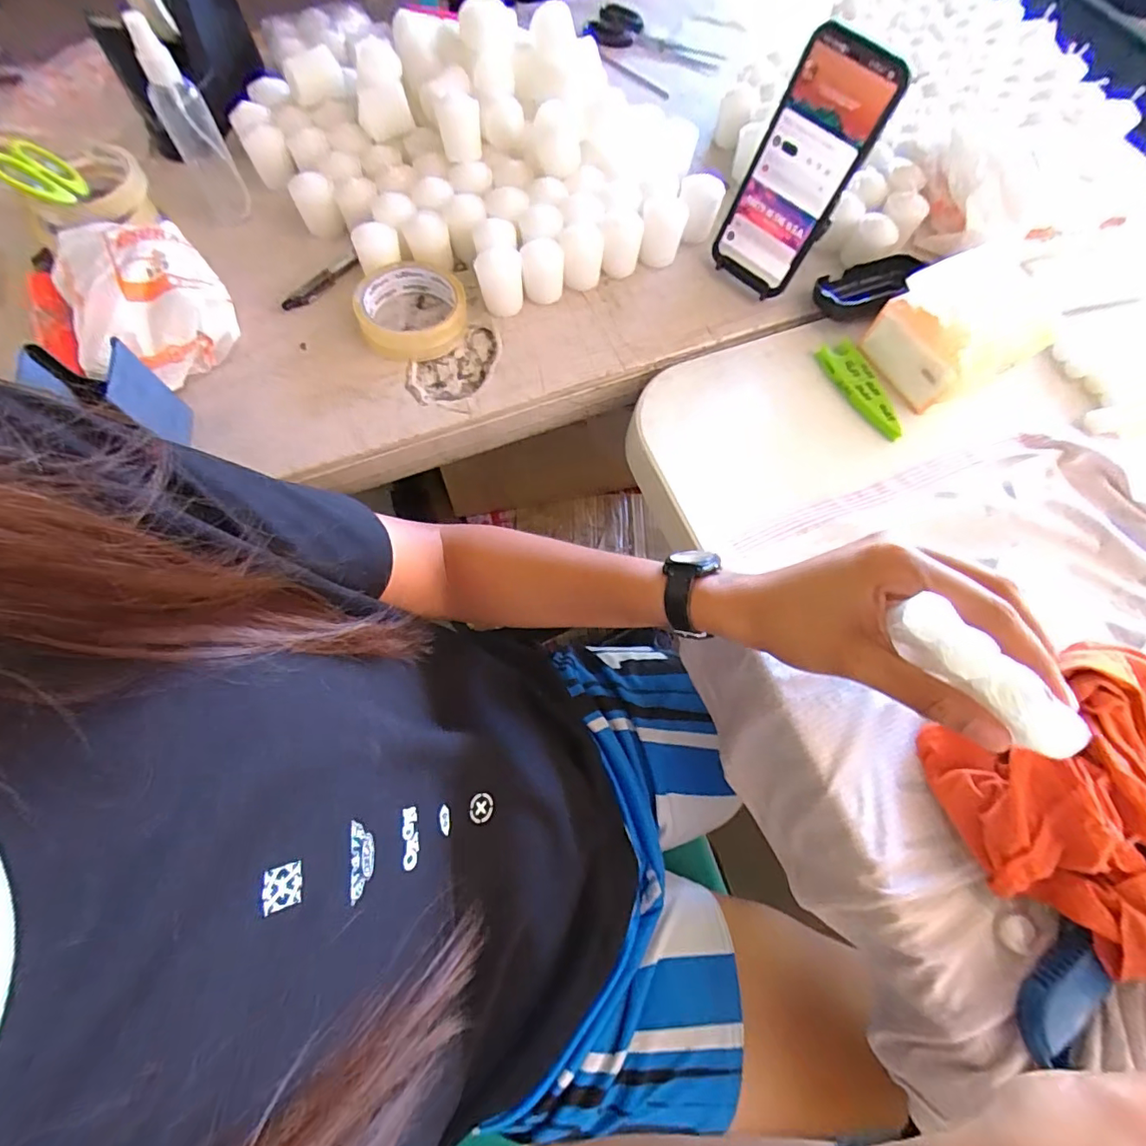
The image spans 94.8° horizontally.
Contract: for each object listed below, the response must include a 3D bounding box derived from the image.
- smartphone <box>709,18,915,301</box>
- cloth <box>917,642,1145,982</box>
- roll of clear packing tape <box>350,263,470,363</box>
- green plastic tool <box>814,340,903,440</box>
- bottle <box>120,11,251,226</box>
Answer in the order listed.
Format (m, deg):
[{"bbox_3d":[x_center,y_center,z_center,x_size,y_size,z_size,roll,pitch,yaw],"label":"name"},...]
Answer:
[{"bbox_3d":[0.181,-0.318,0.427,0.075,0.165,0.011,43,55,11],"label":"smartphone"},{"bbox_3d":[0.348,0.129,0.314,0.232,0.071,0.167,-7,69,-5],"label":"cloth"},{"bbox_3d":[-0.139,-0.230,0.458,0.089,0.029,0.087,-8,69,-5],"label":"roll of clear packing tape"},{"bbox_3d":[0.249,-0.160,0.459,0.033,0.014,0.102,-14,69,-8],"label":"green plastic tool"},{"bbox_3d":[-0.330,-0.382,0.450,0.042,0.133,0.033,-33,73,-14],"label":"bottle"}]

